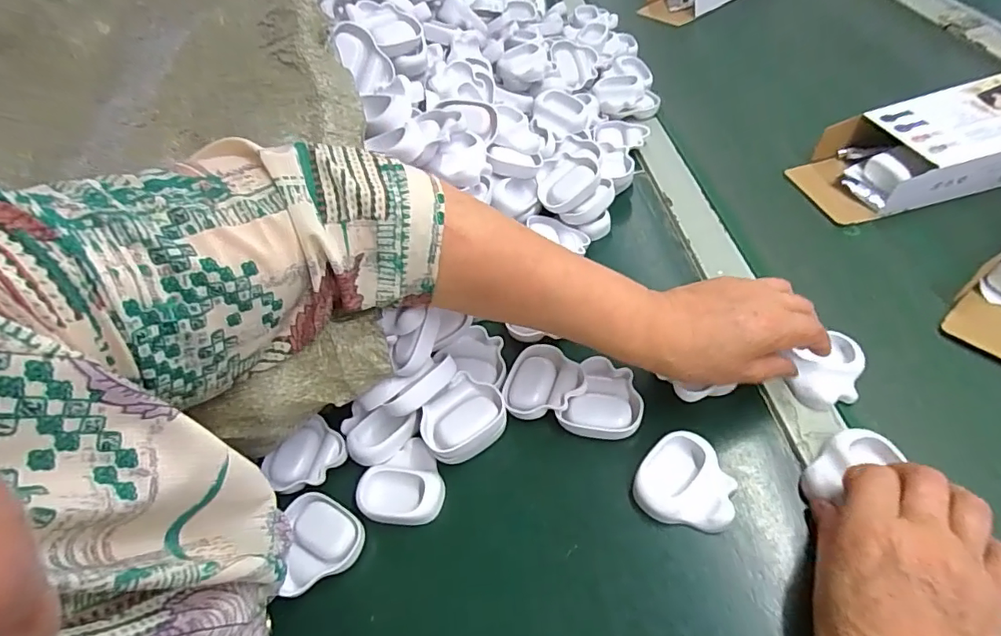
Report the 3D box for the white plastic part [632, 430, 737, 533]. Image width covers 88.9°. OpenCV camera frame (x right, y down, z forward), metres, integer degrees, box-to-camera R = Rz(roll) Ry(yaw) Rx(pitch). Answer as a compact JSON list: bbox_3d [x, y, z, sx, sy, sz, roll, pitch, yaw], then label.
[{"bbox_3d":[0.124,0.108,0.345,0.060,0.016,0.060,12,54,13],"label":"white plastic part"}]

